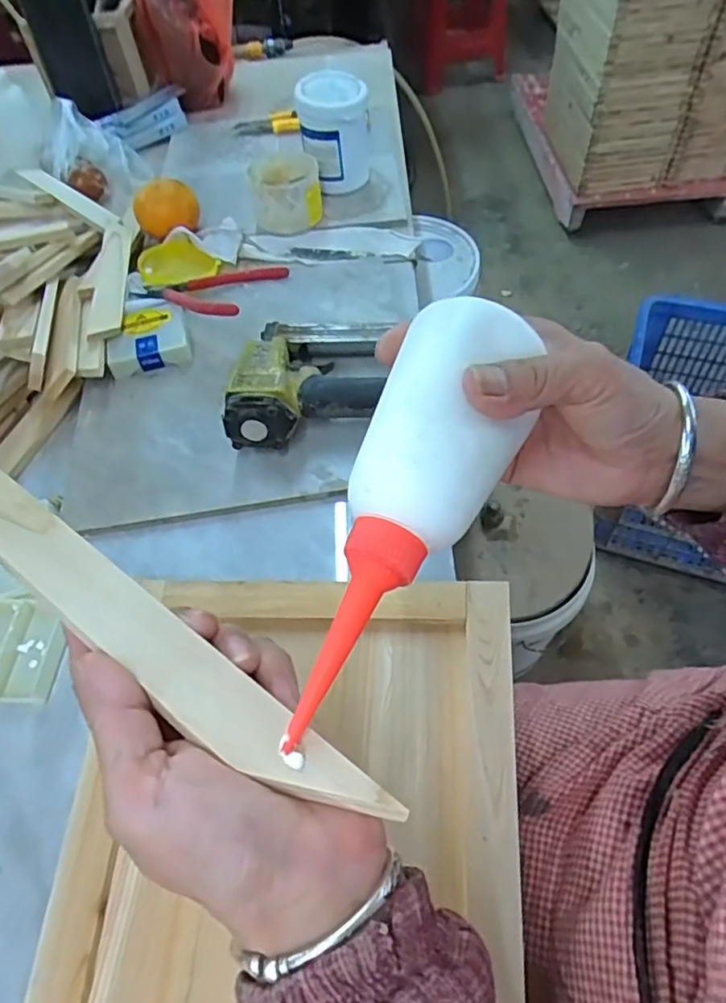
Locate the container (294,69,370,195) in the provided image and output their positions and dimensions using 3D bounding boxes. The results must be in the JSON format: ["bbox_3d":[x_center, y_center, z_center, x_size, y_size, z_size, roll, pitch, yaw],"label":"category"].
[{"bbox_3d":[-0.032,-0.421,0.692,0.081,0.107,0.078,-7,54,-1],"label":"container"}]

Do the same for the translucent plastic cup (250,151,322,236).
[{"bbox_3d":[-0.086,-0.348,0.676,0.076,0.060,0.089,-9,54,-2],"label":"translucent plastic cup"}]

